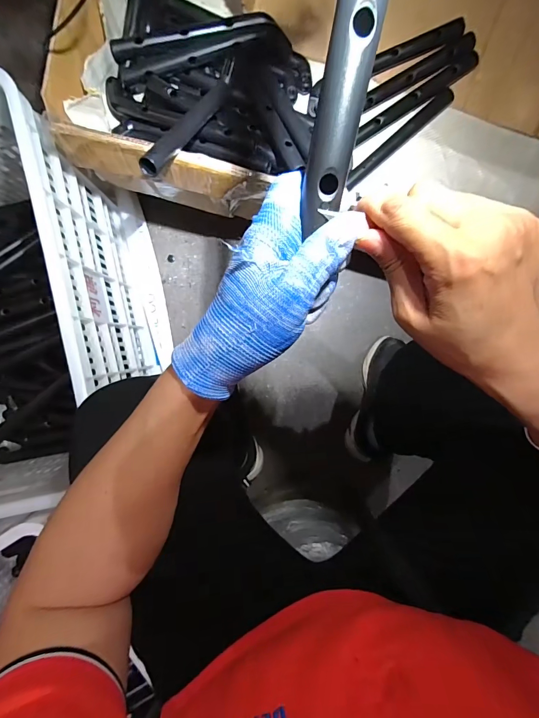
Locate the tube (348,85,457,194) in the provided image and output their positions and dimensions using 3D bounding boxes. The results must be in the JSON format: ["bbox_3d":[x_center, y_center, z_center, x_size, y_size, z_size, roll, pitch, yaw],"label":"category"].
[{"bbox_3d":[0.204,-0.347,0.551,0.207,0.022,0.024,-40,93,2],"label":"tube"}]

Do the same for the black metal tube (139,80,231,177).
[{"bbox_3d":[-0.103,-0.308,0.455,0.024,0.020,0.231,22,58,-2],"label":"black metal tube"}]

